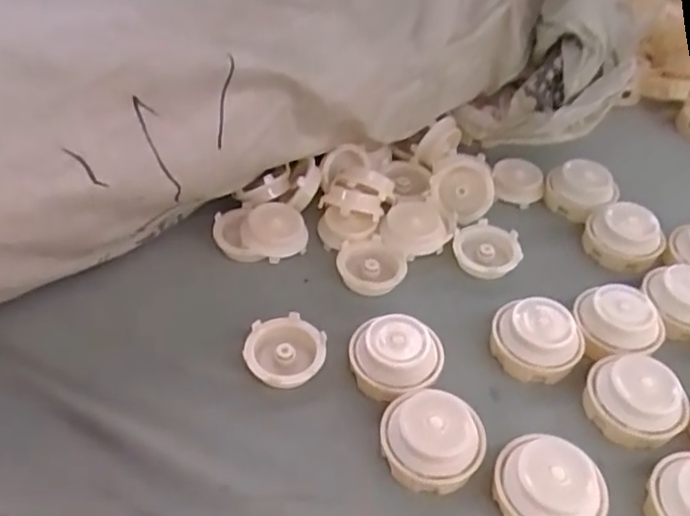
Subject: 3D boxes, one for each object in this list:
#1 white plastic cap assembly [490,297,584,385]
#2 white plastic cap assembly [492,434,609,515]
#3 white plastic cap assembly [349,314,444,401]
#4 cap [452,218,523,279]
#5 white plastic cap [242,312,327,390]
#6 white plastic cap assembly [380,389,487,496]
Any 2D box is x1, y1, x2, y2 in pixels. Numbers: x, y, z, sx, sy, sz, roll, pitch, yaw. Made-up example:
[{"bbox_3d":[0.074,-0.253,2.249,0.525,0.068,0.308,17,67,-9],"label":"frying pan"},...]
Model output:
[{"bbox_3d":[0.135,0.056,0.449,0.059,0.046,0.047,17,45,11],"label":"white plastic cap assembly"},{"bbox_3d":[0.118,0.136,0.373,0.059,0.038,0.052,12,44,6],"label":"white plastic cap assembly"},{"bbox_3d":[0.034,0.068,0.432,0.060,0.038,0.049,10,44,4],"label":"white plastic cap assembly"},{"bbox_3d":[0.116,-0.006,0.526,0.054,0.019,0.052,3,44,-3],"label":"cap"},{"bbox_3d":[-0.041,0.065,0.438,0.054,0.019,0.048,-10,46,-15],"label":"white plastic cap"},{"bbox_3d":[0.052,0.111,0.393,0.055,0.039,0.056,-2,44,-7],"label":"white plastic cap assembly"}]

